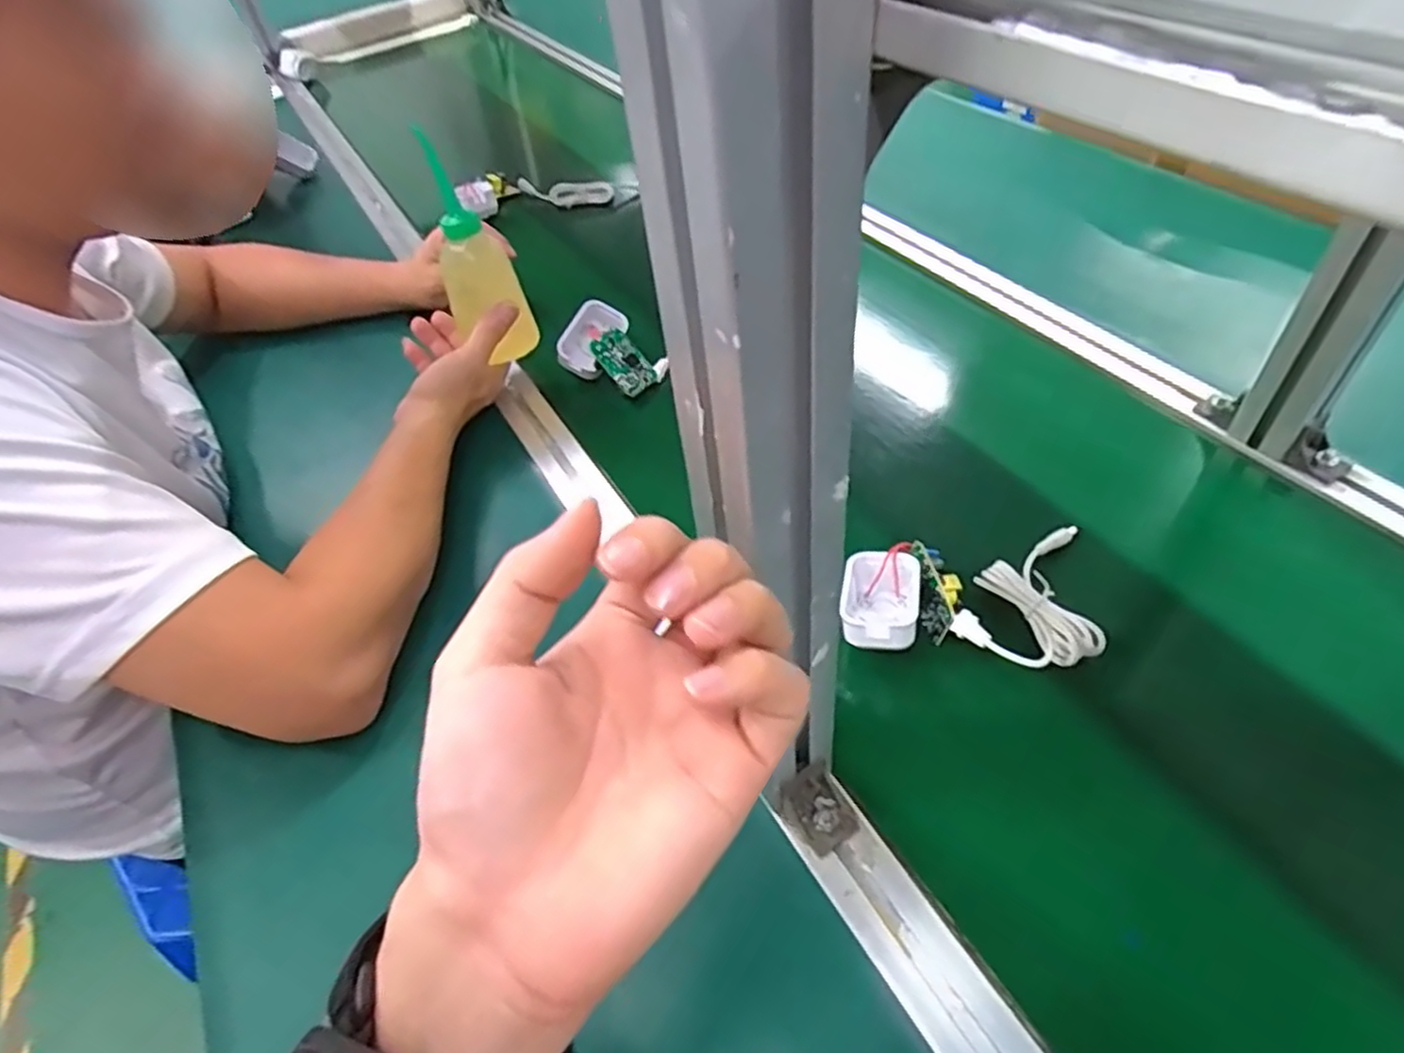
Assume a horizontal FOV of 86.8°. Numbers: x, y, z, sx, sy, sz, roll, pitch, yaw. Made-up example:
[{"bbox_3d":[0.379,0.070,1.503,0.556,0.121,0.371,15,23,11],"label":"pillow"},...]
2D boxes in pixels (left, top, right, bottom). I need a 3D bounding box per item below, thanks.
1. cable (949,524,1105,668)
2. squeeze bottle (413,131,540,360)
[{"bbox_3d":[0.216,0.040,0.465,0.078,0.024,0.132,28,56,19],"label":"cable"},{"bbox_3d":[-0.187,-0.219,0.606,0.044,0.177,0.055,13,47,43],"label":"squeeze bottle"}]

